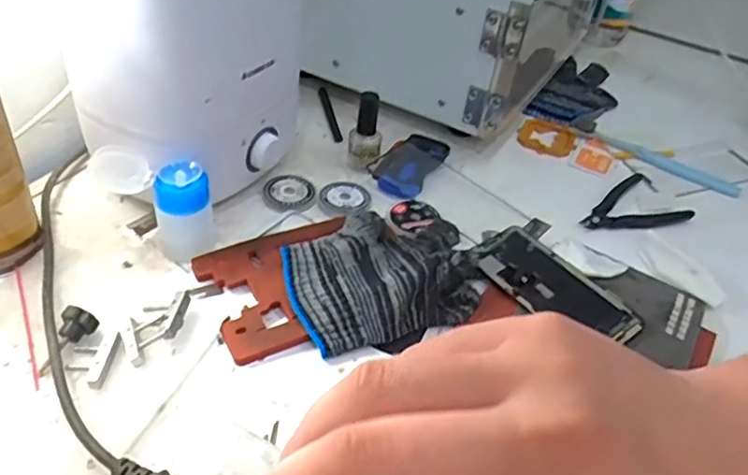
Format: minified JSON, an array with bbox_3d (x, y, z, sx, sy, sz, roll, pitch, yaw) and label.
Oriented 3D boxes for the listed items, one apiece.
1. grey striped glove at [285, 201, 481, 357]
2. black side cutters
[{"bbox_3d":[0.007,0.018,0.509,0.155,0.032,0.133,-10,44,-20],"label":"grey striped glove"},{"bbox_3d":[0.265,-0.030,0.615,0.075,0.010,0.127,32,46,26],"label":"black side cutters"}]

